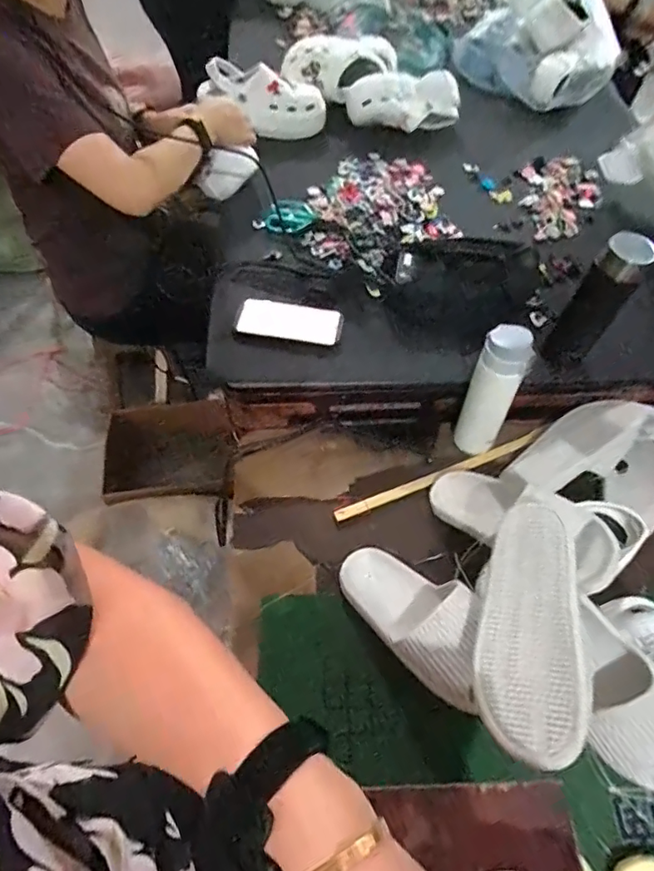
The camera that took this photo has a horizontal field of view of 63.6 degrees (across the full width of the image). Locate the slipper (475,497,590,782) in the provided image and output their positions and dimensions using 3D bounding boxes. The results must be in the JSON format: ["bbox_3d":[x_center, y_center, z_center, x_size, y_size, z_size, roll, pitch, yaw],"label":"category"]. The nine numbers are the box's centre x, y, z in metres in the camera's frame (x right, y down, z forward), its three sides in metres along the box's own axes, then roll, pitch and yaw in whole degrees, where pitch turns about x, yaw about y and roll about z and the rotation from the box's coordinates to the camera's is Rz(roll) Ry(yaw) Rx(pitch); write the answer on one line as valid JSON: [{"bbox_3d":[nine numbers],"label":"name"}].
[{"bbox_3d":[0.221,0.208,0.563,0.106,0.065,0.257,-20,43,35],"label":"slipper"}]

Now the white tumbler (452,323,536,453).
[{"bbox_3d":[0.240,-0.061,0.774,0.074,0.217,0.071,17,58,7],"label":"white tumbler"}]

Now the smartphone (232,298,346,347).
[{"bbox_3d":[-0.056,-0.182,0.830,0.159,0.010,0.065,8,70,-3],"label":"smartphone"}]

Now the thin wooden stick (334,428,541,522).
[{"bbox_3d":[0.180,0.059,0.819,0.365,0.015,0.022,-20,62,-16],"label":"thin wooden stick"}]

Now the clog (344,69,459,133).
[{"bbox_3d":[0.162,-0.706,1.110,0.236,0.090,0.084,-4,59,-7],"label":"clog"}]

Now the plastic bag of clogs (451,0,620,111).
[{"bbox_3d":[0.487,-0.916,1.190,0.361,0.157,0.255,22,59,9],"label":"plastic bag of clogs"}]

